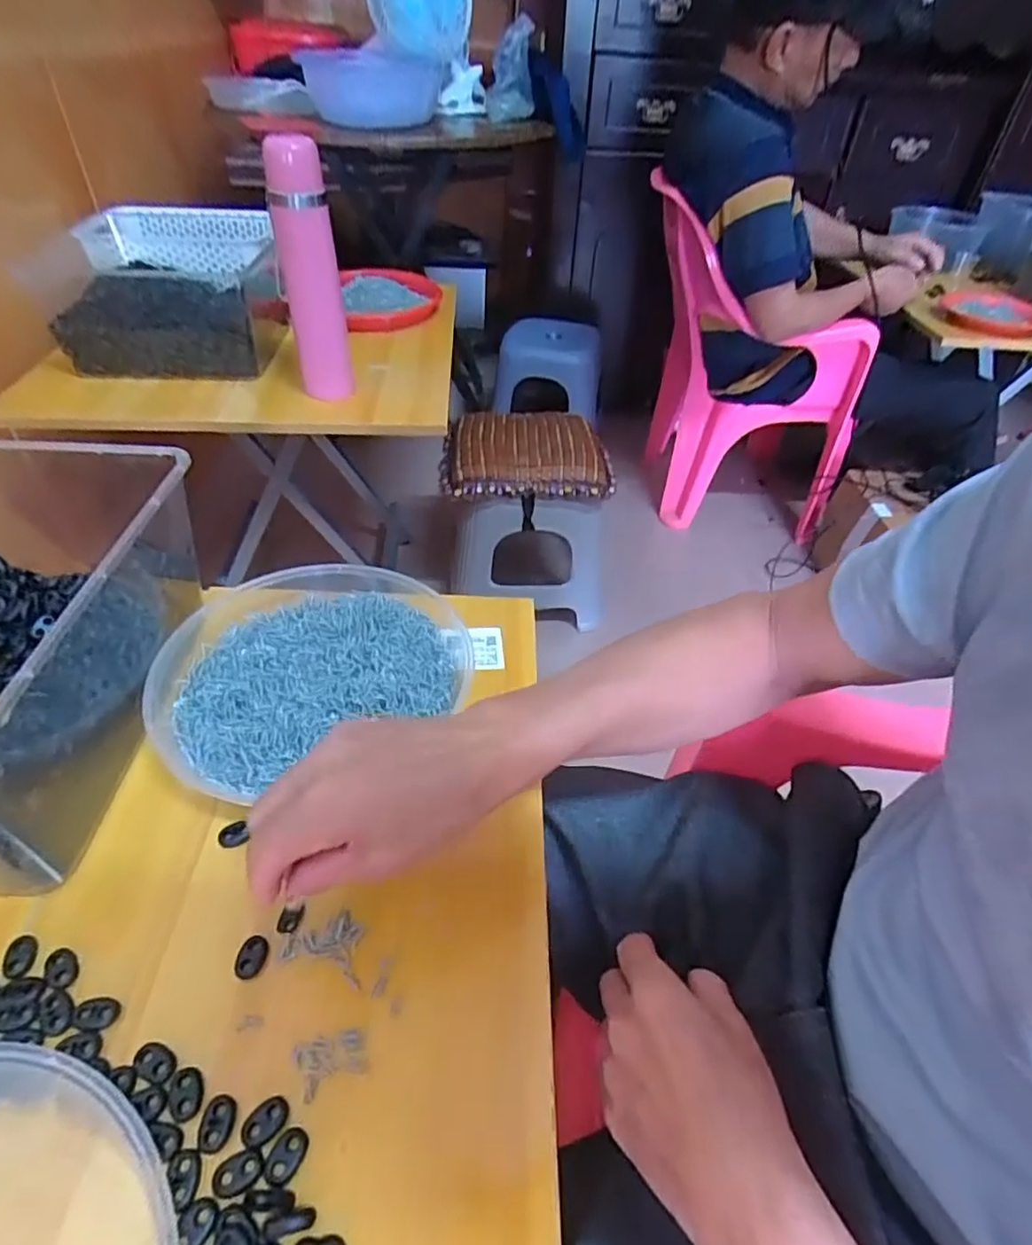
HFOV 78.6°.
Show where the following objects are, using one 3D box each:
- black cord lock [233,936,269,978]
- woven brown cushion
[{"bbox_3d":[-0.148,0.186,0.352,0.015,0.006,0.022,9,44,5],"label":"black cord lock"},{"bbox_3d":[0.015,-0.312,1.142,0.299,0.055,0.254,-2,44,-7],"label":"woven brown cushion"}]

